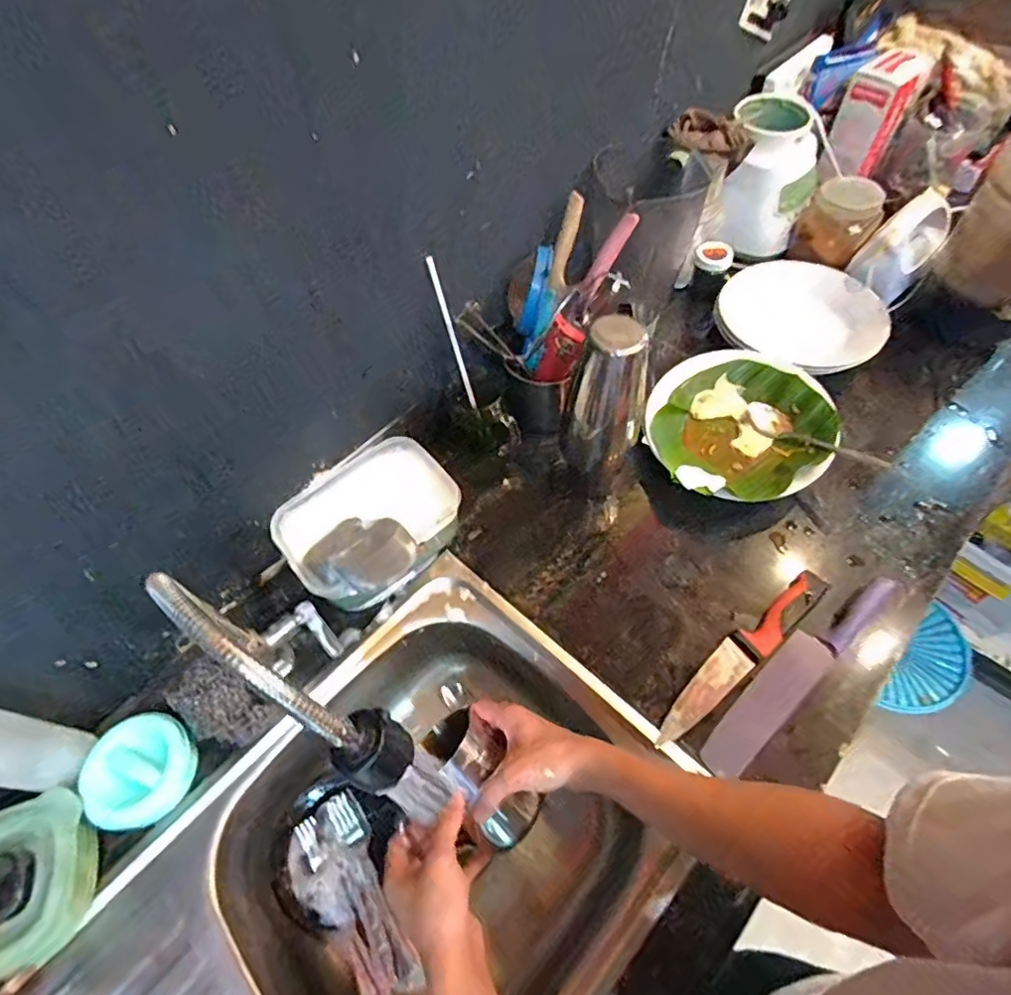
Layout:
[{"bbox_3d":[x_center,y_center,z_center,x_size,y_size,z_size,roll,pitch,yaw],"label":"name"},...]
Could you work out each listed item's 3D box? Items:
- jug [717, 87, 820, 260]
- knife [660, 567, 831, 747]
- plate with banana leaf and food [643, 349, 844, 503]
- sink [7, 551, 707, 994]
[{"bbox_3d":[0.417,-0.507,0.890,0.143,0.171,0.193,13,61,11],"label":"jug"},{"bbox_3d":[0.256,0.167,0.602,0.257,0.019,0.038,-34,63,-17],"label":"knife"},{"bbox_3d":[0.296,-0.084,0.726,0.222,0.071,0.219,-1,58,2],"label":"plate with banana leaf and food"},{"bbox_3d":[-0.172,0.445,0.531,0.384,0.136,0.733,37,68,23],"label":"sink"}]

